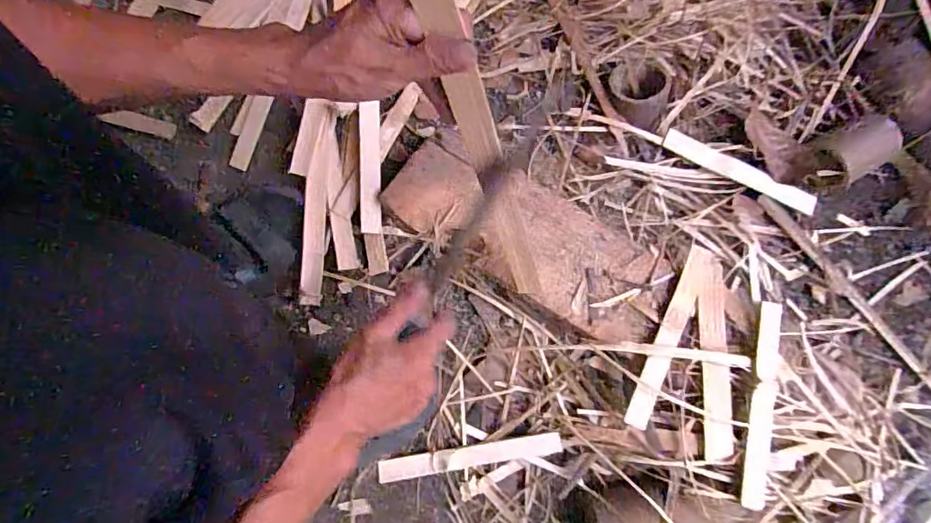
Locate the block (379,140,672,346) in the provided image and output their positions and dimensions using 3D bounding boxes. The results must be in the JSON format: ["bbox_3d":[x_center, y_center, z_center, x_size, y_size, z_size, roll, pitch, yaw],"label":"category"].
[{"bbox_3d":[0.075,-0.025,0.600,0.327,0.043,0.120,32,80,5],"label":"block"}]

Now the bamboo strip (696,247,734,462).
[{"bbox_3d":[0.261,0.095,0.545,0.032,0.009,0.213,4,78,-4],"label":"bamboo strip"}]

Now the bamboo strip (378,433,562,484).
[{"bbox_3d":[0.003,0.220,0.579,0.205,0.007,0.024,-11,86,5],"label":"bamboo strip"}]

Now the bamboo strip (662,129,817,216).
[{"bbox_3d":[0.340,-0.112,0.641,0.197,0.005,0.024,26,101,3],"label":"bamboo strip"}]

